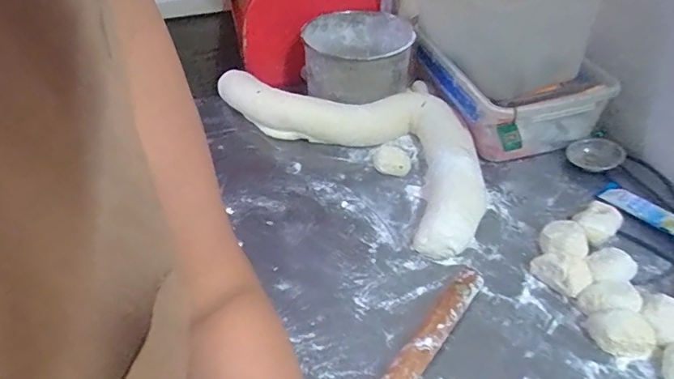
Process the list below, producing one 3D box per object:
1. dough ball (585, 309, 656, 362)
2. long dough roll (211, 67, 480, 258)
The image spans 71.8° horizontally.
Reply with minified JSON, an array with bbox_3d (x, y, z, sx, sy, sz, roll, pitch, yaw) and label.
[{"bbox_3d":[0.334,0.169,0.549,0.050,0.032,0.062,-17,44,-16],"label":"dough ball"},{"bbox_3d":[0.051,-0.118,0.844,0.276,0.088,0.556,-34,51,-31],"label":"long dough roll"}]

